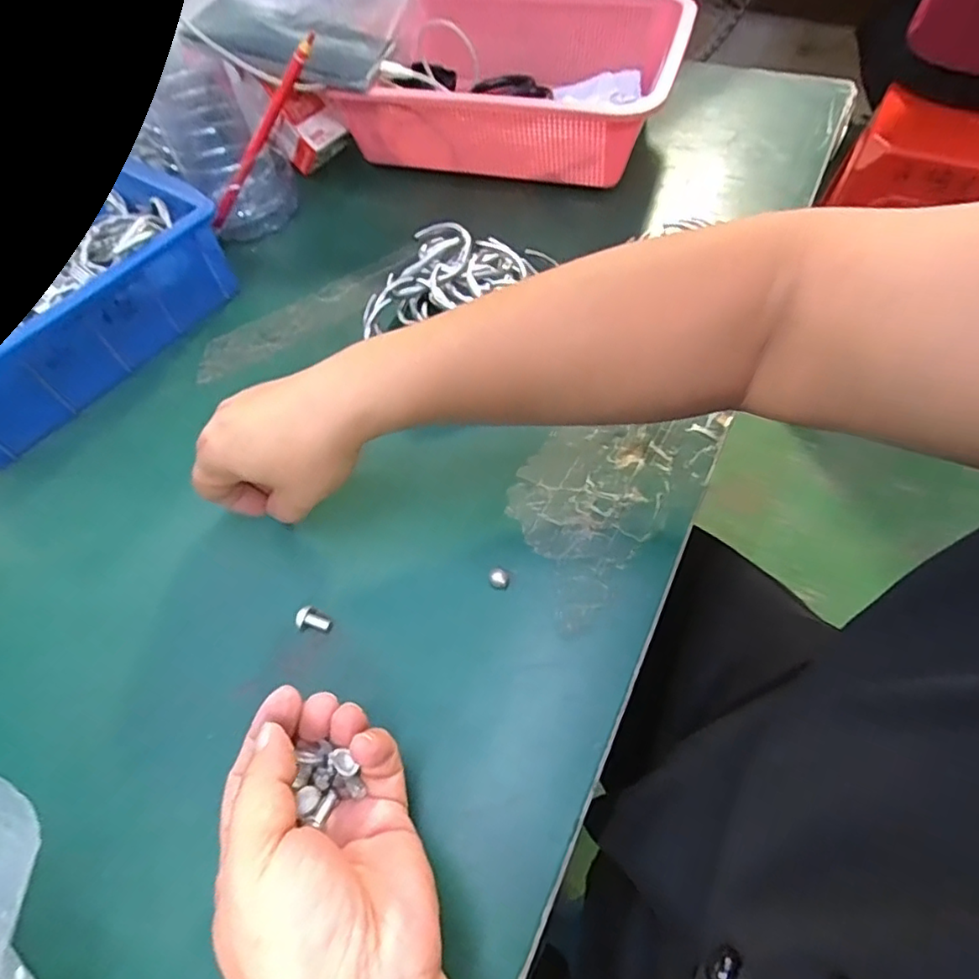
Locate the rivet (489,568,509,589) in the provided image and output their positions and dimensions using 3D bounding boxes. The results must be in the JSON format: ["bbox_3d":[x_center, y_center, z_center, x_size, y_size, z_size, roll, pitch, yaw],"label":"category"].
[{"bbox_3d":[0.005,0.048,0.323,0.010,0.007,0.012,-11,57,-3],"label":"rivet"}]

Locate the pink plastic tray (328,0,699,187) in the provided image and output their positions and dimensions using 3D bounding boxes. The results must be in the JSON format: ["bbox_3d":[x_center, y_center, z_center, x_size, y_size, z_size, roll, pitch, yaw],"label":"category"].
[{"bbox_3d":[0.020,-0.361,0.540,0.280,0.093,0.218,15,59,13],"label":"pink plastic tray"}]

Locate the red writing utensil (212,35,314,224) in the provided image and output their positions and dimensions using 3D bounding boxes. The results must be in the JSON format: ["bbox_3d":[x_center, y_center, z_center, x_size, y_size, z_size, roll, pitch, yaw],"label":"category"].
[{"bbox_3d":[-0.181,-0.276,0.467,0.166,0.011,0.013,-45,54,26],"label":"red writing utensil"}]

